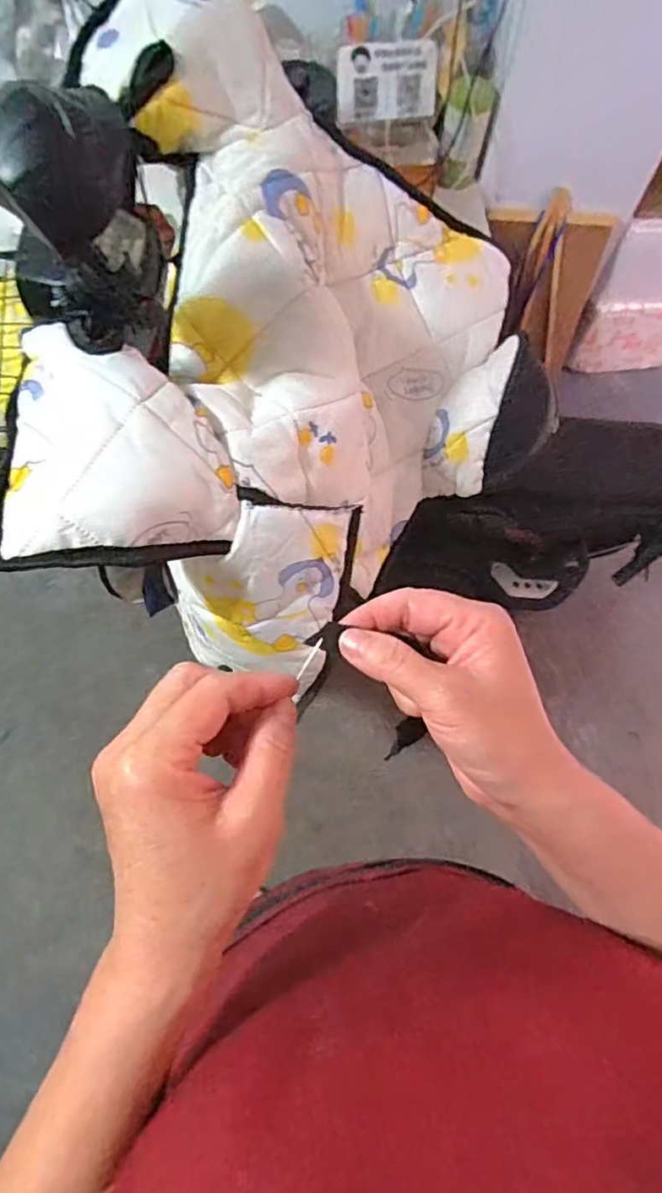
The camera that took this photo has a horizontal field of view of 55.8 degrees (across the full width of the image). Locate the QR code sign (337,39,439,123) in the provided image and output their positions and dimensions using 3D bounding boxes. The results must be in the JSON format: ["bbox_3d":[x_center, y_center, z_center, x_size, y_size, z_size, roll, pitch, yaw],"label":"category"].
[{"bbox_3d":[0.113,-1.010,1.226,0.201,0.118,0.015,-10,42,-8],"label":"QR code sign"}]

